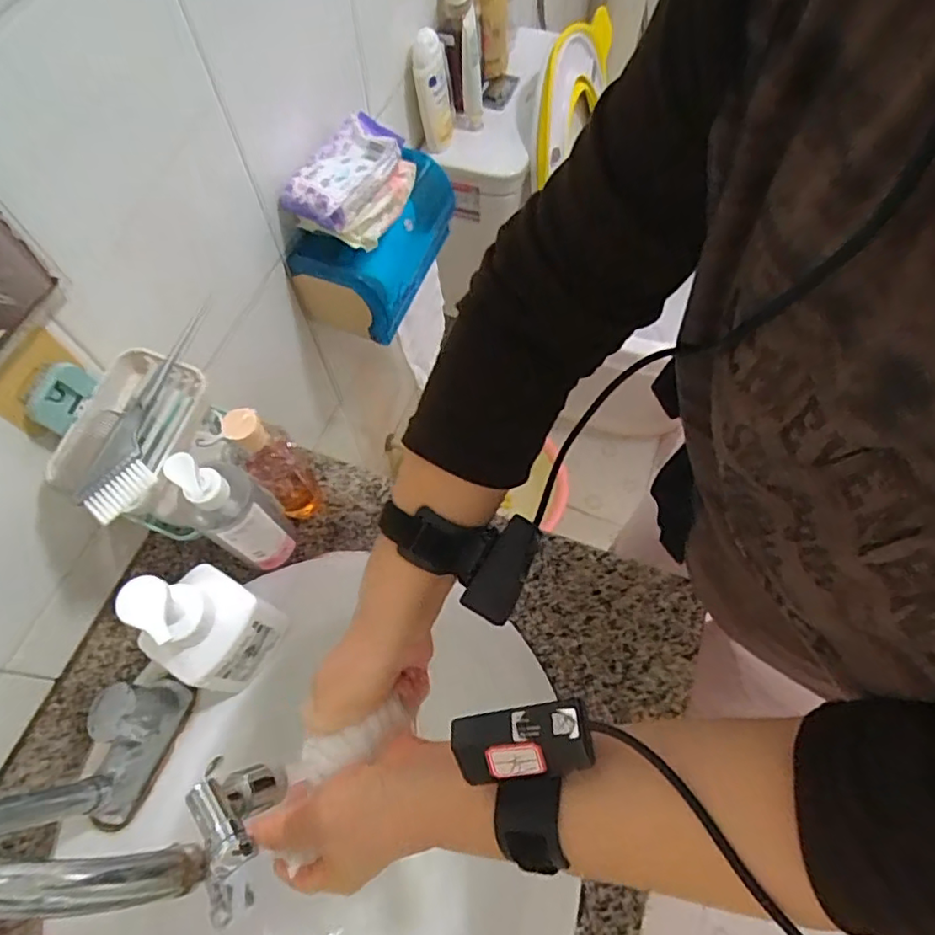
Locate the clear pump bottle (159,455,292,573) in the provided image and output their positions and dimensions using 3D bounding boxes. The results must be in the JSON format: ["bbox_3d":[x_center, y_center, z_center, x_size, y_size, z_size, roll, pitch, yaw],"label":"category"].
[{"bbox_3d":[-0.207,0.043,0.537,0.053,0.211,0.058,0,65,0],"label":"clear pump bottle"}]

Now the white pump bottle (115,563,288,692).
[{"bbox_3d":[-0.221,0.133,0.501,0.073,0.189,0.087,29,68,13],"label":"white pump bottle"}]

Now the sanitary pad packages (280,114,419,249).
[{"bbox_3d":[-0.130,-0.326,0.688,0.091,0.066,0.145,27,68,12],"label":"sanitary pad packages"}]

